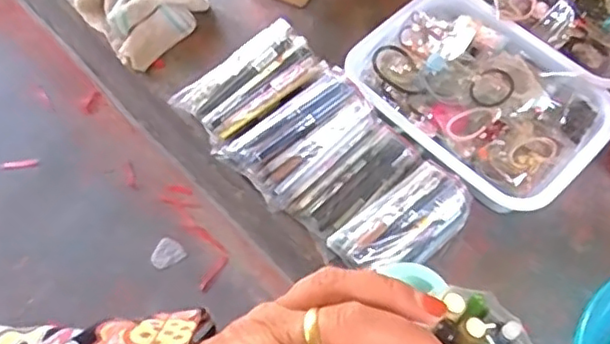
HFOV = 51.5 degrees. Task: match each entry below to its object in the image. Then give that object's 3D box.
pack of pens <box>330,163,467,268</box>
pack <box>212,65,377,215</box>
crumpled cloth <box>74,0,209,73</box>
[{"bbox_3d":[0.106,0.055,0.678,0.148,0.047,0.079,-35,69,-21],"label":"pack of pens"},{"bbox_3d":[-0.005,-0.033,0.716,0.171,0.053,0.096,-33,101,-2],"label":"pack"},{"bbox_3d":[-0.229,-0.245,0.853,0.194,0.055,0.162,41,67,19],"label":"crumpled cloth"}]

